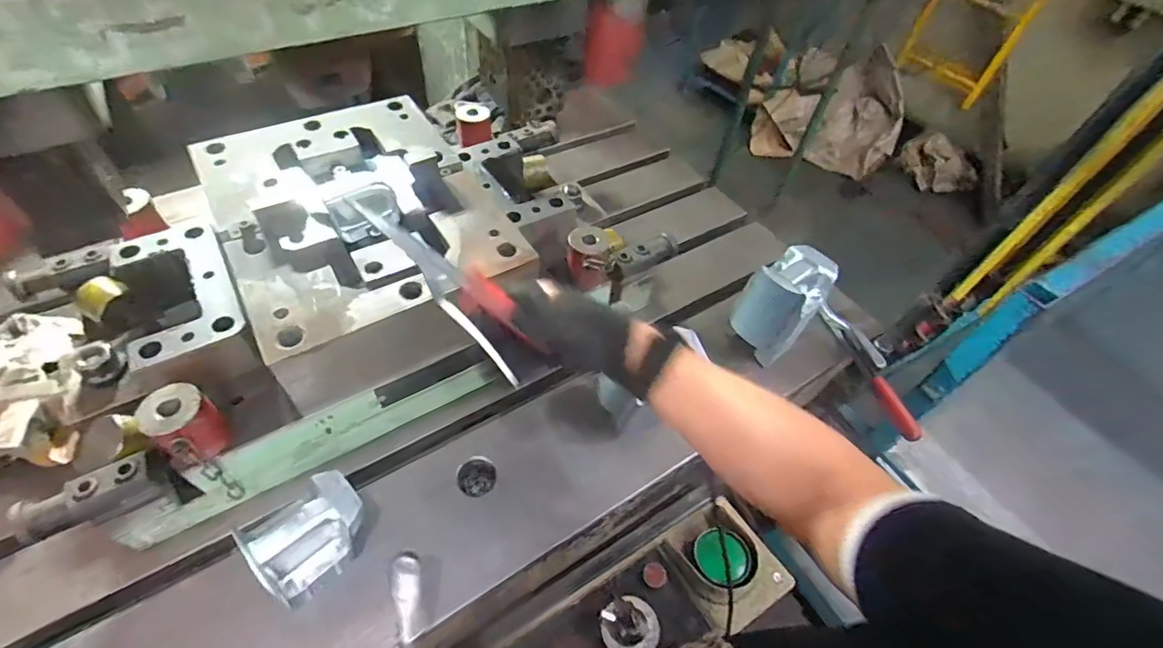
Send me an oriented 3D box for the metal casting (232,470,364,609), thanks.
[{"bbox_3d":[-0.261,0.207,0.499,0.080,0.082,0.109,36,57,22],"label":"metal casting"}]

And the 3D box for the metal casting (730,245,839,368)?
[{"bbox_3d":[0.272,-0.037,0.694,0.086,0.096,0.127,37,57,22],"label":"metal casting"}]

